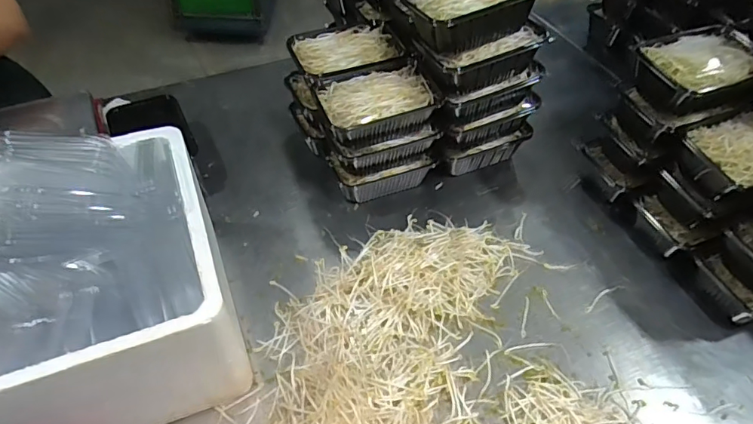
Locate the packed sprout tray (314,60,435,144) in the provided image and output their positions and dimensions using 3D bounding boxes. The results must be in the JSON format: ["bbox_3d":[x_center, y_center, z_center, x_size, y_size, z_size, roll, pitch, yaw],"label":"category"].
[{"bbox_3d":[-0.001,-0.167,0.758,0.173,0.050,0.114,-16,52,-15],"label":"packed sprout tray"}]

